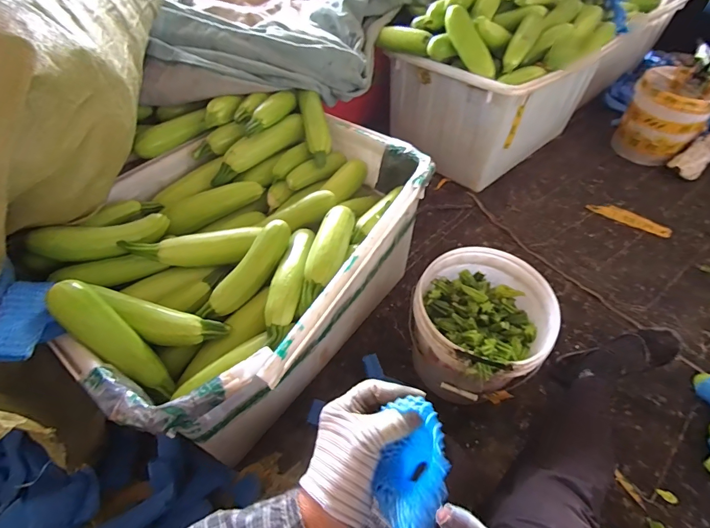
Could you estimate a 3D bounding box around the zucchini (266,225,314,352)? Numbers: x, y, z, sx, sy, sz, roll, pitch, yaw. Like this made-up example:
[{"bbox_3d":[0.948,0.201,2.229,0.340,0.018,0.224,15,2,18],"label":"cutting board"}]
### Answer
[{"bbox_3d":[-0.107,0.017,0.628,0.051,0.045,0.242,6,52,4],"label":"zucchini"}]

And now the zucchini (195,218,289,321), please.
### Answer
[{"bbox_3d":[-0.176,0.010,0.635,0.056,0.043,0.203,31,74,21],"label":"zucchini"}]

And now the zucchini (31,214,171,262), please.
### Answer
[{"bbox_3d":[-0.423,-0.044,0.647,0.203,0.046,0.052,-18,53,-36],"label":"zucchini"}]

